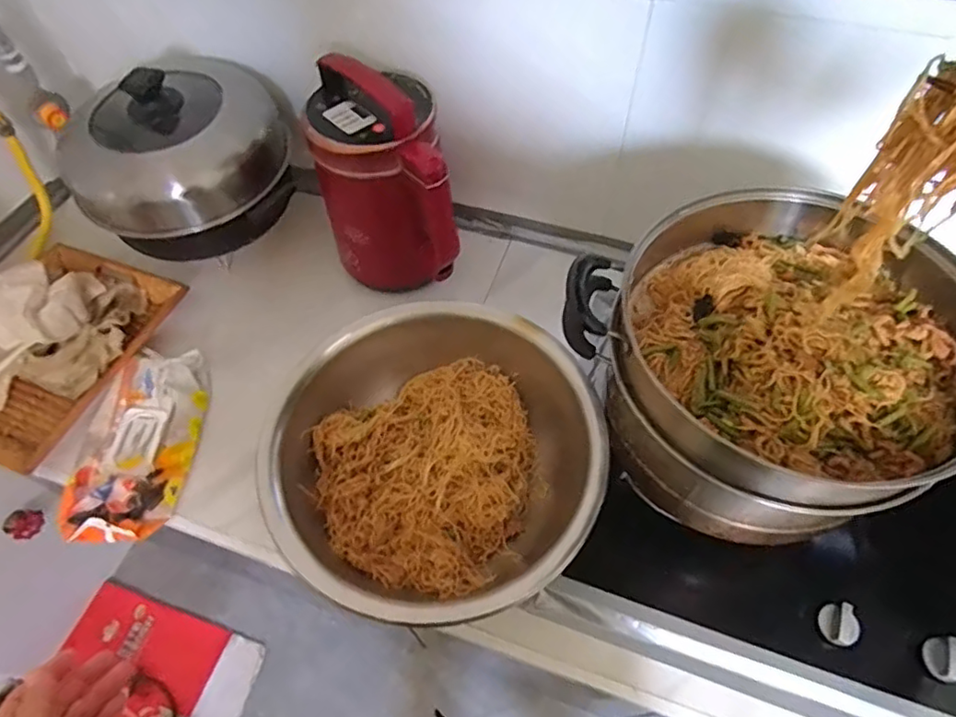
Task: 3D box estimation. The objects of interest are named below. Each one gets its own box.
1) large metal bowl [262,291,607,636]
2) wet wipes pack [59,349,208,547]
[{"bbox_3d":[-0.045,0.109,0.688,0.353,0.120,0.364,-1,57,1],"label":"large metal bowl"},{"bbox_3d":[-0.449,0.112,0.776,0.149,0.041,0.249,1,57,2],"label":"wet wipes pack"}]

